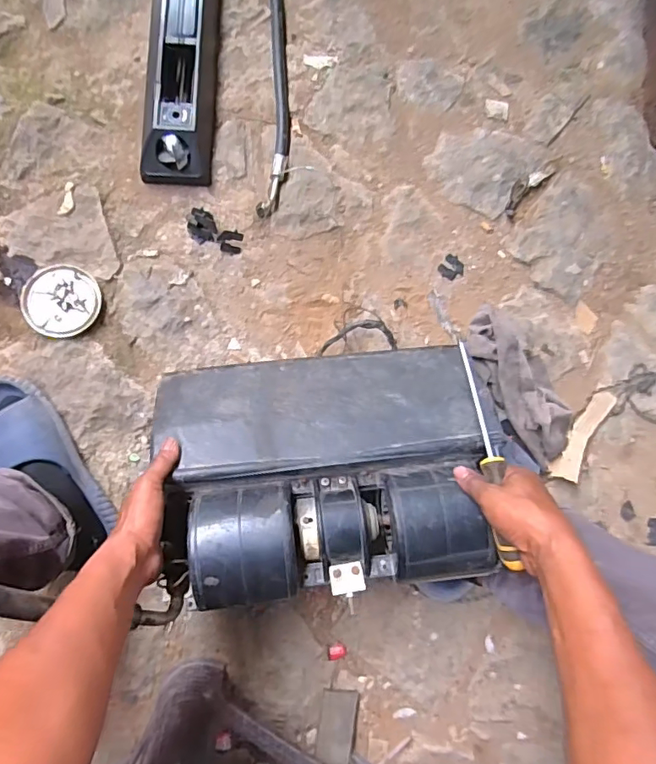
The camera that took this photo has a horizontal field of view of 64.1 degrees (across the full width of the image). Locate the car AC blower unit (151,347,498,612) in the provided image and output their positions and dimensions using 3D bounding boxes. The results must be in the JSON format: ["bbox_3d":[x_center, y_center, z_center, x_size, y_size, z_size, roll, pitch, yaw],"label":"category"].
[{"bbox_3d":[0.001,0.107,0.628,0.384,0.140,0.281,-7,55,-5],"label":"car AC blower unit"}]

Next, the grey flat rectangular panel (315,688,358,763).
[{"bbox_3d":[0.007,0.504,0.699,0.048,0.015,0.161,10,73,-2],"label":"grey flat rectangular panel"}]

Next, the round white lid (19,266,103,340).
[{"bbox_3d":[-0.385,-0.117,0.754,0.106,0.020,0.103,1,82,-5],"label":"round white lid"}]

